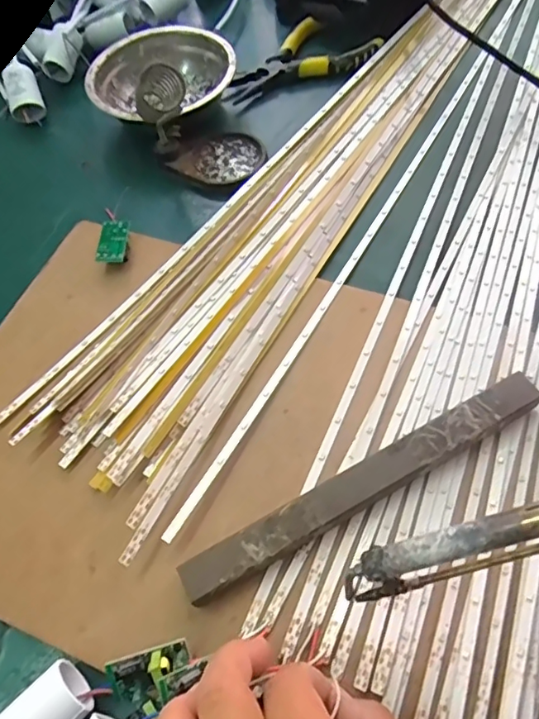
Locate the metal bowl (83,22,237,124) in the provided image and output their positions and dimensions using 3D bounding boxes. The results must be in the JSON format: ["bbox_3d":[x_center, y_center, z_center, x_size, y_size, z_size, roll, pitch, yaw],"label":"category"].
[{"bbox_3d":[-0.094,-0.247,0.459,0.116,0.037,0.097,26,67,17],"label":"metal bowl"}]

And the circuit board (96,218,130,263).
[{"bbox_3d":[-0.116,-0.087,0.388,0.019,0.012,0.038,-2,61,3],"label":"circuit board"}]

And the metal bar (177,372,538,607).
[{"bbox_3d":[0.054,0.067,0.283,0.214,0.017,0.021,-27,63,-10],"label":"metal bar"}]

